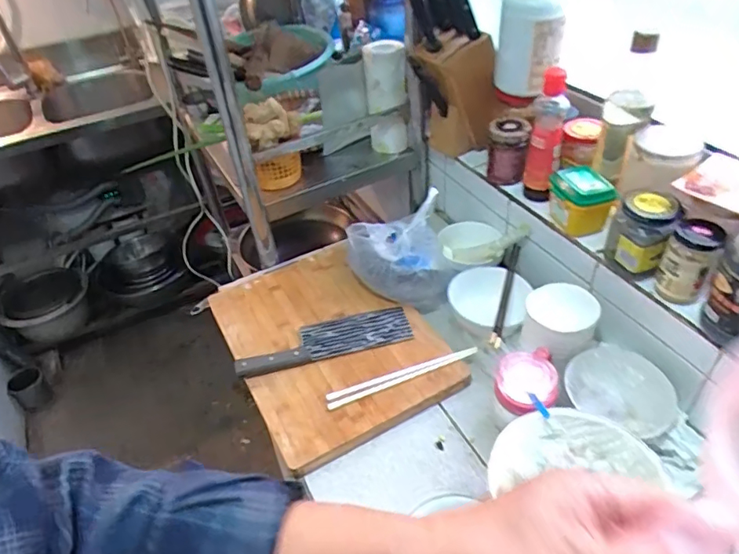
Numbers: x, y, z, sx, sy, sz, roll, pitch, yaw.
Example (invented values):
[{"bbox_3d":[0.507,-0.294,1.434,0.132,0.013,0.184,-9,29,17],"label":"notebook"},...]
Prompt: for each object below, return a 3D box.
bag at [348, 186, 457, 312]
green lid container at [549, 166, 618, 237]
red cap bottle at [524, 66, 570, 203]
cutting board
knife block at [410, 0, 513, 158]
[{"bbox_3d":[0.050,-0.041,0.890,0.167,0.170,0.108,-5,42,1],"label":"bag"},{"bbox_3d":[0.314,-0.112,0.791,0.074,0.073,0.089,-1,42,5],"label":"green lid container"},{"bbox_3d":[0.270,-0.206,0.811,0.052,0.214,0.045,9,44,16],"label":"red cap bottle"},{"bbox_3d":[-0.072,0.090,0.870,0.296,0.040,0.406,-23,45,-19],"label":"cutting board"},{"bbox_3d":[0.151,-0.351,0.898,0.144,0.319,0.111,11,44,17],"label":"knife block"}]

